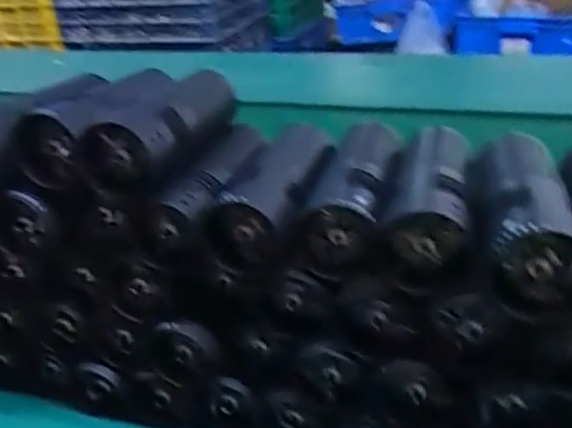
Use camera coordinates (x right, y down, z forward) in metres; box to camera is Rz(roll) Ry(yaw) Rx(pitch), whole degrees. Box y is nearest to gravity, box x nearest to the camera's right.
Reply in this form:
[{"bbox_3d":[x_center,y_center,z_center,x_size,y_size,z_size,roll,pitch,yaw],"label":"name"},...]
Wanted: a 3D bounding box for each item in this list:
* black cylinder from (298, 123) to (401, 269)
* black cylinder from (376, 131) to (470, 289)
[{"bbox_3d":[0.054,-0.025,0.443,0.056,0.046,0.167,5,32,19],"label":"black cylinder"},{"bbox_3d":[0.098,-0.018,0.412,0.053,0.047,0.162,3,31,16],"label":"black cylinder"}]

